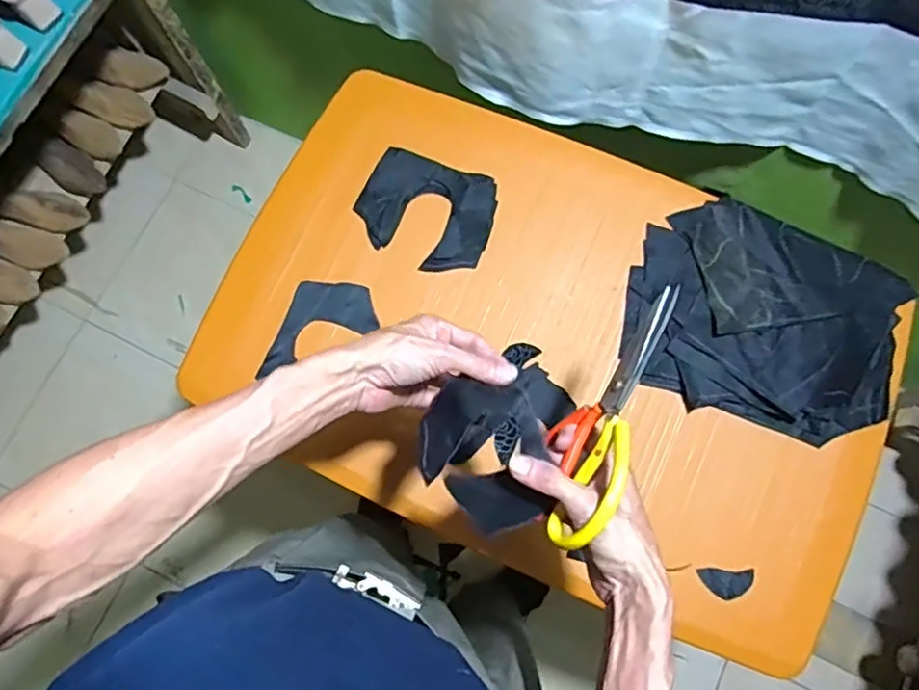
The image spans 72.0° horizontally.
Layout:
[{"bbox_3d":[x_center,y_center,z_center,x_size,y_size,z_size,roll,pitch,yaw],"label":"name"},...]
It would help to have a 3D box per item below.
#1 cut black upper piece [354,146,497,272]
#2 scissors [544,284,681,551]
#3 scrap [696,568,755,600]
[{"bbox_3d":[-0.039,-0.160,0.753,0.157,0.012,0.128,17,78,5],"label":"cut black upper piece"},{"bbox_3d":[0.118,0.054,0.497,0.016,0.080,0.209,28,71,-19],"label":"scissors"},{"bbox_3d":[0.278,0.249,0.659,0.057,0.005,0.029,3,77,2],"label":"scrap"}]

